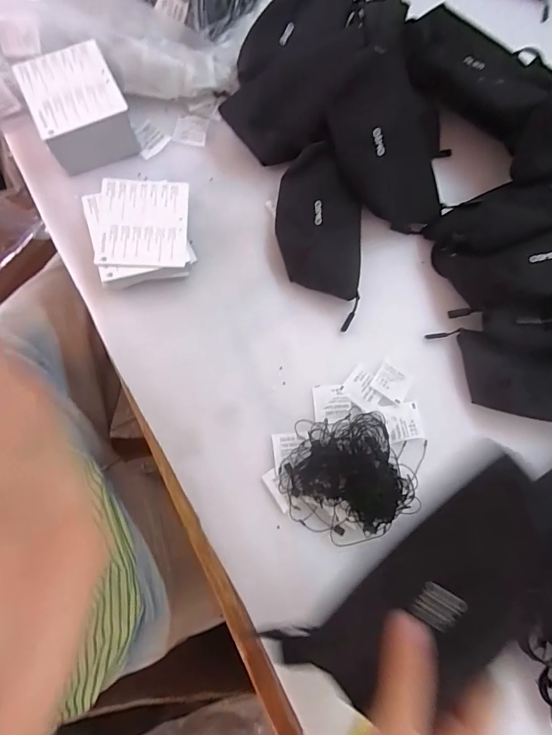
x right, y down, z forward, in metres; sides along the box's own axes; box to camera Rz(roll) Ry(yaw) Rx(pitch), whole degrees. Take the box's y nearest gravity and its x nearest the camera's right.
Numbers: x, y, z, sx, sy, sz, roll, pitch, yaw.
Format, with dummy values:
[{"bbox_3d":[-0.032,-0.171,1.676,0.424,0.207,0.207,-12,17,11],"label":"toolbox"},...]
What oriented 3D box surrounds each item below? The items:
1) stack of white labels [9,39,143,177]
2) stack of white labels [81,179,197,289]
[{"bbox_3d":[-0.216,-0.280,0.470,0.092,0.064,0.109,-22,79,-10],"label":"stack of white labels"},{"bbox_3d":[-0.146,-0.143,0.457,0.108,0.033,0.114,-4,76,-6],"label":"stack of white labels"}]

